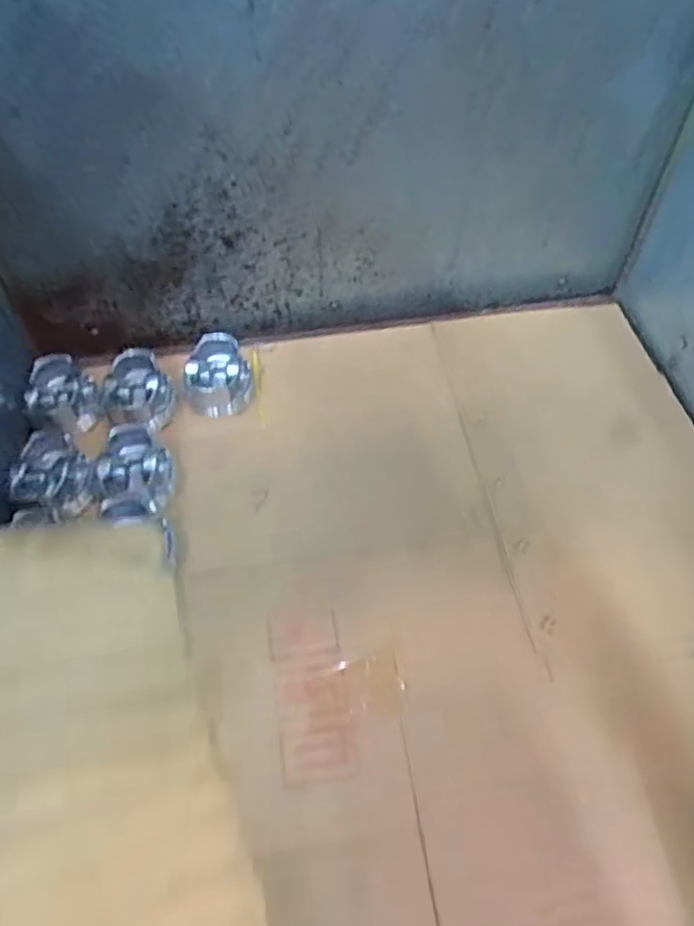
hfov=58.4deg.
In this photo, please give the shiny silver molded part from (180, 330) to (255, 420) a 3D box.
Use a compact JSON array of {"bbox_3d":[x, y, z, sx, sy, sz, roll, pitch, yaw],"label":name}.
[{"bbox_3d":[-0.144,-0.094,0.691,0.072,0.055,0.084,-13,57,-7],"label":"shiny silver molded part"}]

